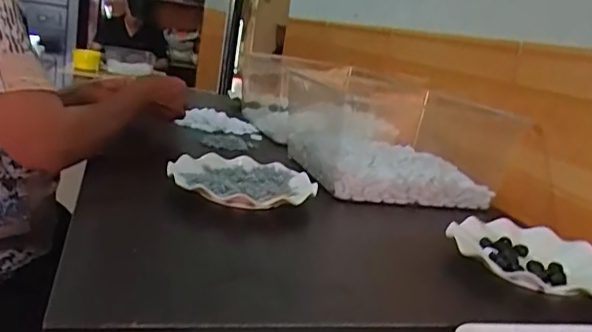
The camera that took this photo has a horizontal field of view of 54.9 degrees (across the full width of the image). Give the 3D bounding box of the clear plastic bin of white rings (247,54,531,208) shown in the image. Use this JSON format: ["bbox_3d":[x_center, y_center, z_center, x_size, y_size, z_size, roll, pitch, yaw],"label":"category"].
[{"bbox_3d":[0.135,-0.081,1.067,0.328,0.111,0.596,4,14,-19],"label":"clear plastic bin of white rings"}]

